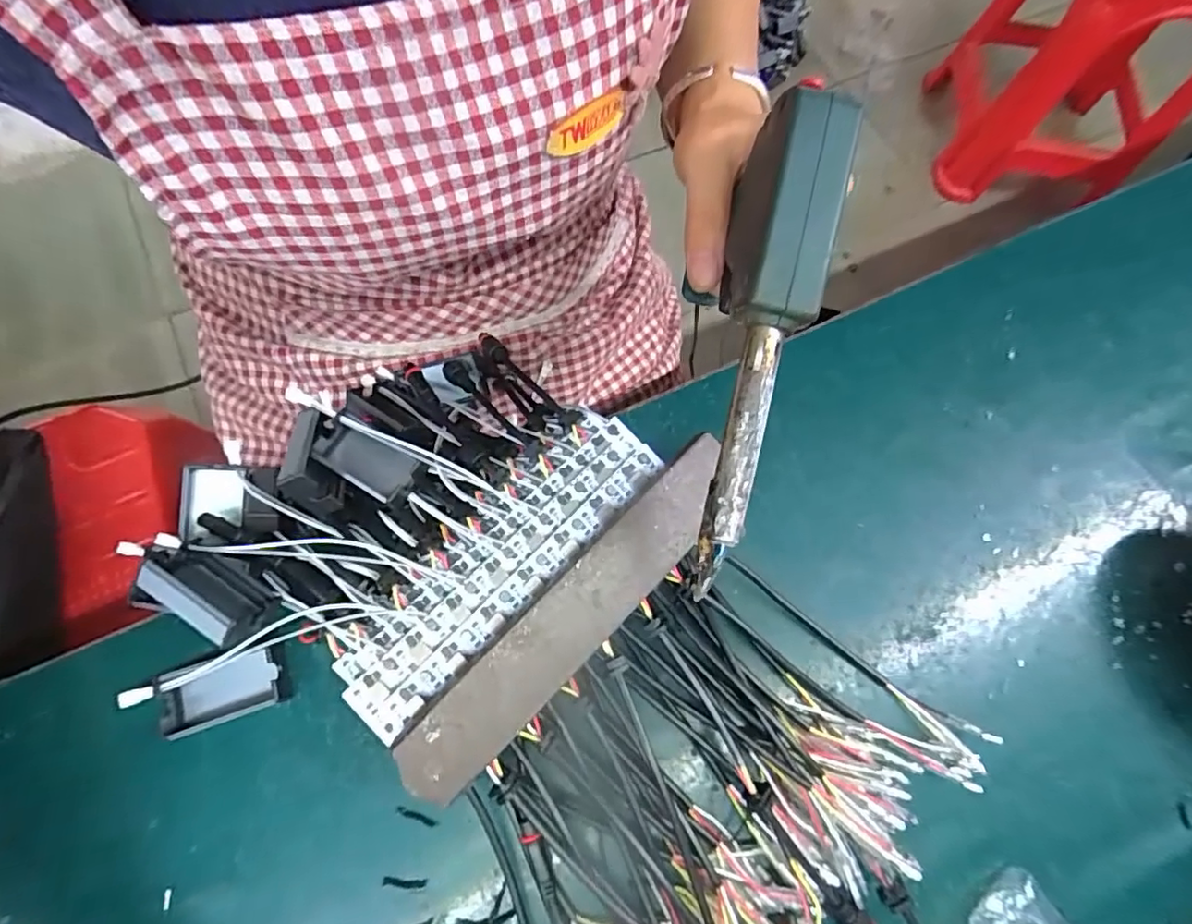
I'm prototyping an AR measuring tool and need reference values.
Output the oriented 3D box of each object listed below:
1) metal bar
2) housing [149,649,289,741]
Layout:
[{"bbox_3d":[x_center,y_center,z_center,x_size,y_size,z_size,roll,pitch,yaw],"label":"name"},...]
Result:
[{"bbox_3d":[-0.007,0.065,0.260,0.037,0.014,0.192,44,75,10],"label":"metal bar"},{"bbox_3d":[-0.177,0.108,0.271,0.053,0.017,0.028,-17,74,-8],"label":"housing"}]

